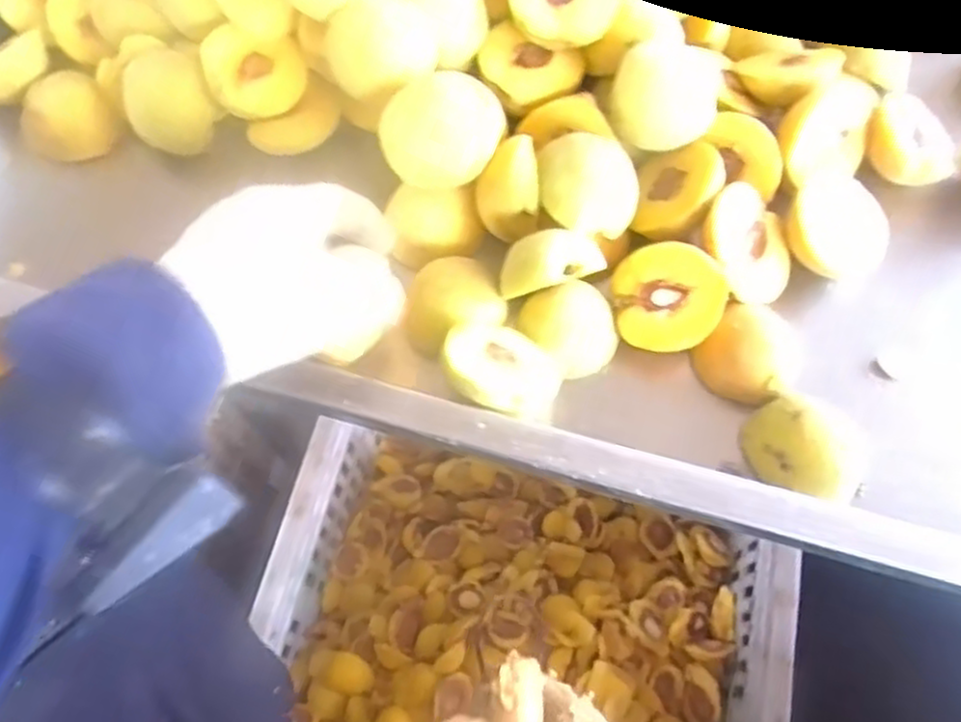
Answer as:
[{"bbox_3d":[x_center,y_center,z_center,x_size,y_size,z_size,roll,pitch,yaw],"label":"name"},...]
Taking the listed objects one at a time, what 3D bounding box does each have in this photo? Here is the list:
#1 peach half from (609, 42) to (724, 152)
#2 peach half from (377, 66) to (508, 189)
[{"bbox_3d":[0.117,-0.171,0.463,0.062,0.040,0.071,15,67,8],"label":"peach half"},{"bbox_3d":[-0.021,-0.136,0.448,0.063,0.036,0.066,32,107,2],"label":"peach half"}]

